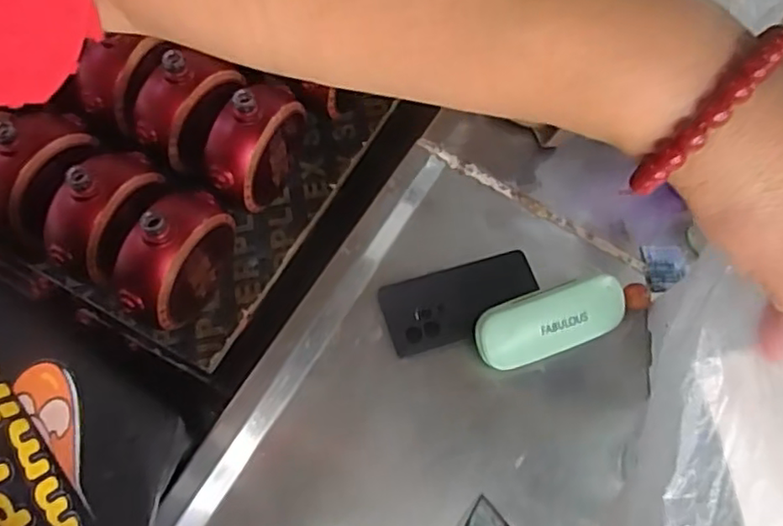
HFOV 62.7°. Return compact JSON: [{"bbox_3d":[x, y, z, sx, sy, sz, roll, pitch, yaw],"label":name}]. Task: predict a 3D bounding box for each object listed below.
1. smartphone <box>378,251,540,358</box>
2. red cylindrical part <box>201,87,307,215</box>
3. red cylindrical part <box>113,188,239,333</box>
[{"bbox_3d":[0.073,0.040,0.660,0.161,0.012,0.081,-14,58,-9],"label":"smartphone"},{"bbox_3d":[-0.147,-0.126,0.698,0.068,0.136,0.132,36,70,16],"label":"red cylindrical part"},{"bbox_3d":[-0.216,-0.002,0.646,0.072,0.138,0.130,34,69,15],"label":"red cylindrical part"}]

